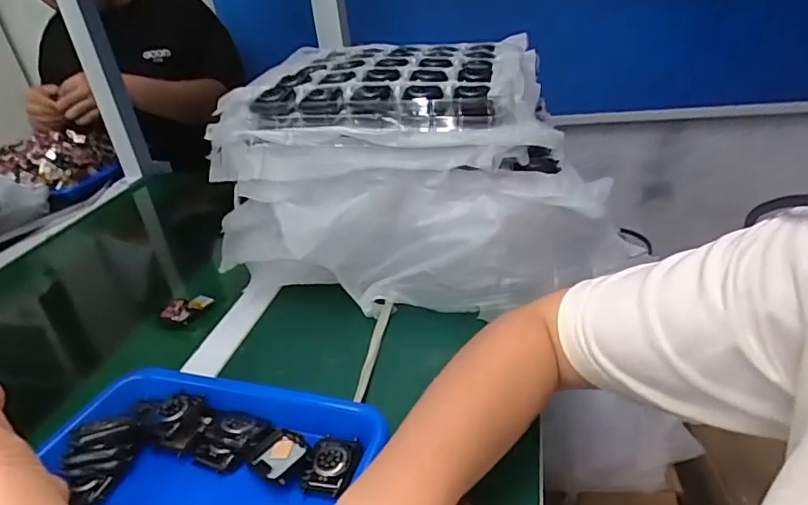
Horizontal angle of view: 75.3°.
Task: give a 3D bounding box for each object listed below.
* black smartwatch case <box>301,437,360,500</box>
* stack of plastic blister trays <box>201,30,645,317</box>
[{"bbox_3d":[-0.049,0.145,0.362,0.031,0.009,0.044,1,31,14],"label":"black smartwatch case"},{"bbox_3d":[0.009,-0.092,0.544,0.378,0.185,0.238,1,31,15],"label":"stack of plastic blister trays"}]

